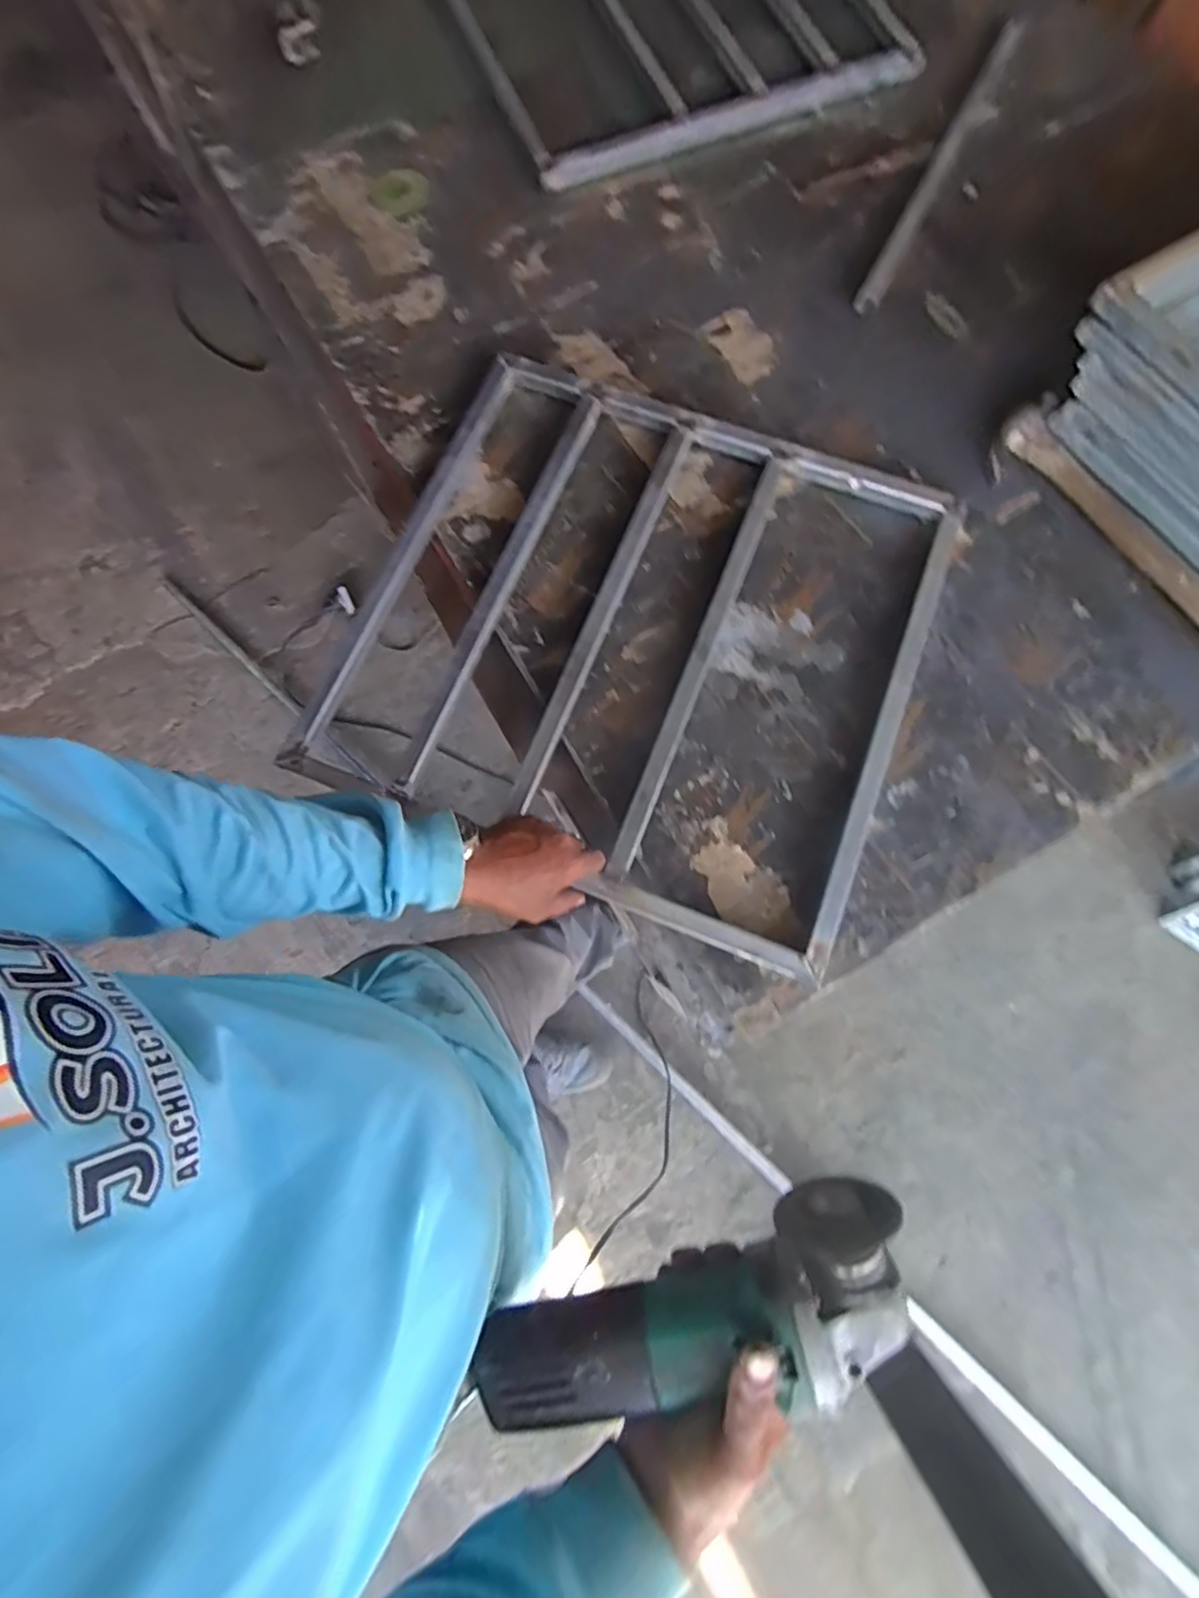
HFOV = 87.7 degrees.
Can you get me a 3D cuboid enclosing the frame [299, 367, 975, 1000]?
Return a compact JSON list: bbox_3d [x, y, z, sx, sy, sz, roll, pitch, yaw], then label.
[{"bbox_3d":[0.041,-0.172,0.643,0.548,0.027,0.534,22,78,6],"label":"frame"}]

